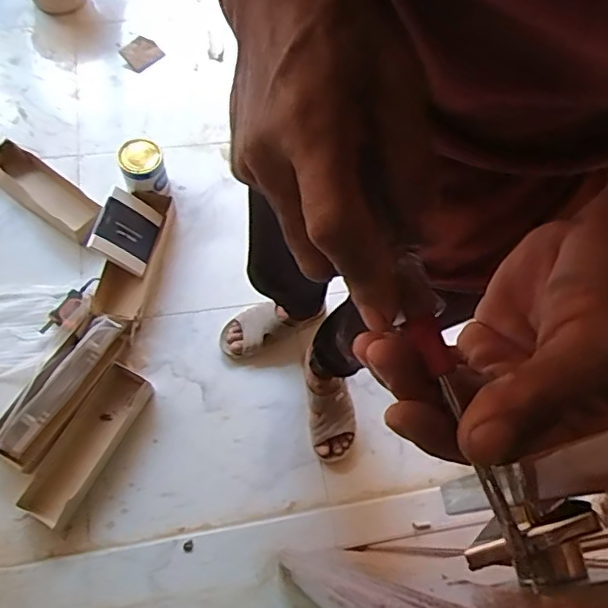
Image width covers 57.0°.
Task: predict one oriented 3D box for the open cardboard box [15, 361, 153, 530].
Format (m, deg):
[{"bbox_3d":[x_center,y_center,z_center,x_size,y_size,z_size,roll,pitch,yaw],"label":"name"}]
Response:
[{"bbox_3d":[-0.457,0.298,1.200,0.113,0.071,0.338,28,67,7],"label":"open cardboard box"}]

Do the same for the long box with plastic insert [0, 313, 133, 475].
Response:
[{"bbox_3d":[-0.526,0.181,1.234,0.121,0.053,0.366,30,68,8],"label":"long box with plastic insert"}]

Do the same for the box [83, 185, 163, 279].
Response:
[{"bbox_3d":[-0.434,-0.186,1.368,0.145,0.038,0.188,25,61,-32],"label":"box"}]

